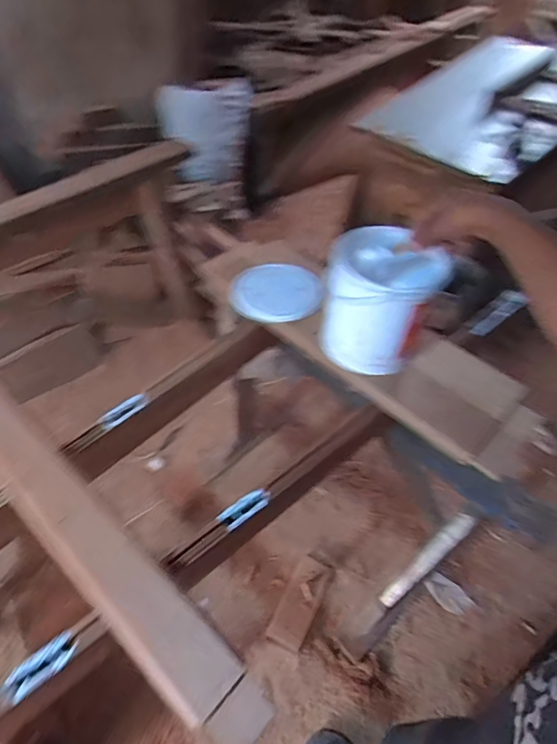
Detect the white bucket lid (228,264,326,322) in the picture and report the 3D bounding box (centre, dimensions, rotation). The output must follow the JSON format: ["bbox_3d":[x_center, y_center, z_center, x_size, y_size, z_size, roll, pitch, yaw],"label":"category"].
[{"bbox_3d":[-0.002,-0.166,0.918,0.191,0.019,0.157,8,53,18],"label":"white bucket lid"}]

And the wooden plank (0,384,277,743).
[{"bbox_3d":[-0.282,0.191,0.611,0.678,0.048,0.085,35,55,25],"label":"wooden plank"}]

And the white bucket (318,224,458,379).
[{"bbox_3d":[0.164,-0.130,0.791,0.156,0.196,0.180,6,48,2],"label":"white bucket"}]

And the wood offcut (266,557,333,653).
[{"bbox_3d":[0.069,0.681,1.350,0.106,0.027,0.249,23,57,18],"label":"wood offcut"}]

